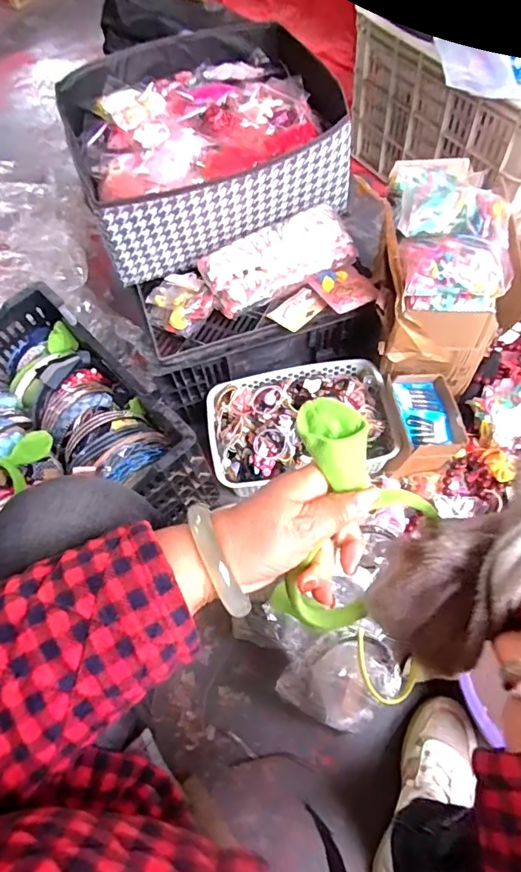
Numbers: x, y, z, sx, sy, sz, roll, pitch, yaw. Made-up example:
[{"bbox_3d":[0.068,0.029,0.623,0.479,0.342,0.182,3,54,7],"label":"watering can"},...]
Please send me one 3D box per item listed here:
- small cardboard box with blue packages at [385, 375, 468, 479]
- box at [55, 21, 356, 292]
[{"bbox_3d":[0.260,-0.021,0.812,0.107,0.099,0.144,-6,64,1],"label":"small cardboard box with blue packages"},{"bbox_3d":[-0.091,-0.479,0.821,0.403,0.161,0.368,-18,65,-5],"label":"box"}]

